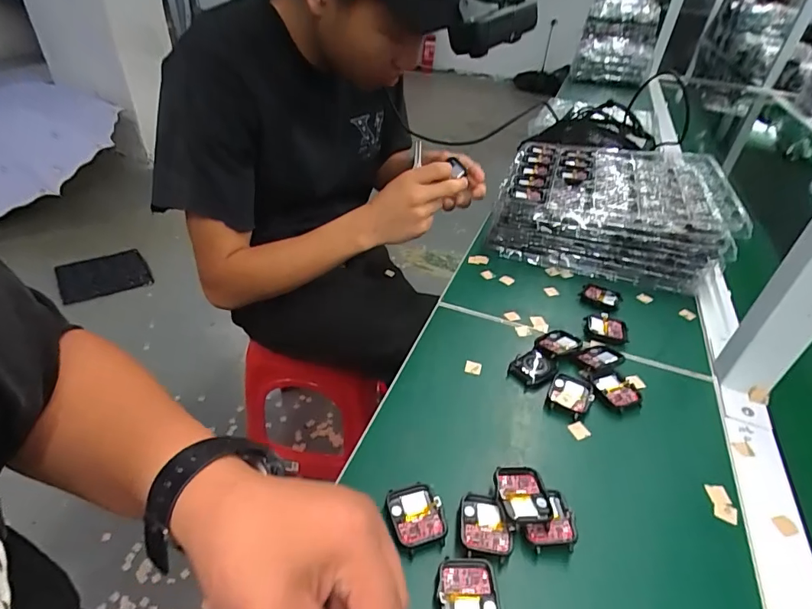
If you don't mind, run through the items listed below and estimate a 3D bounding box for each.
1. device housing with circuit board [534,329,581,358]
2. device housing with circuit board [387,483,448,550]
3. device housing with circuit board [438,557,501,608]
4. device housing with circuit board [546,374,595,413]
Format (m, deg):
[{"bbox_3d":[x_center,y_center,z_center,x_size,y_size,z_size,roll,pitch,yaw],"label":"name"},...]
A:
[{"bbox_3d":[0.161,0.042,0.484,0.049,0.009,0.035,-14,40,-22],"label":"device housing with circuit board"},{"bbox_3d":[0.008,0.151,0.325,0.036,0.006,0.045,-8,38,-15],"label":"device housing with circuit board"},{"bbox_3d":[0.040,0.186,0.286,0.037,0.009,0.044,2,37,-2],"label":"device housing with circuit board"},{"bbox_3d":[0.157,0.085,0.431,0.039,0.008,0.043,17,39,17],"label":"device housing with circuit board"}]

